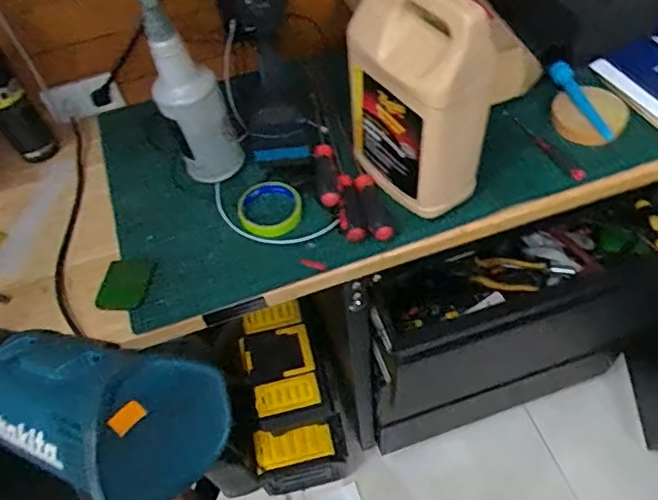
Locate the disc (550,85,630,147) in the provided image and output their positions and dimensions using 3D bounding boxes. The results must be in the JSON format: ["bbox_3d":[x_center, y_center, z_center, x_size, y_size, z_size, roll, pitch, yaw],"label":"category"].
[{"bbox_3d":[0.383,-0.198,0.845,0.101,0.010,0.091,-12,76,8],"label":"disc"}]

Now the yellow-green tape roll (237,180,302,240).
[{"bbox_3d":[-0.084,-0.062,0.816,0.087,0.027,0.101,-11,53,-2],"label":"yellow-green tape roll"}]

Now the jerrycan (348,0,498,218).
[{"bbox_3d":[0.105,-0.187,0.685,0.095,0.276,0.151,-33,57,-17],"label":"jerrycan"}]

